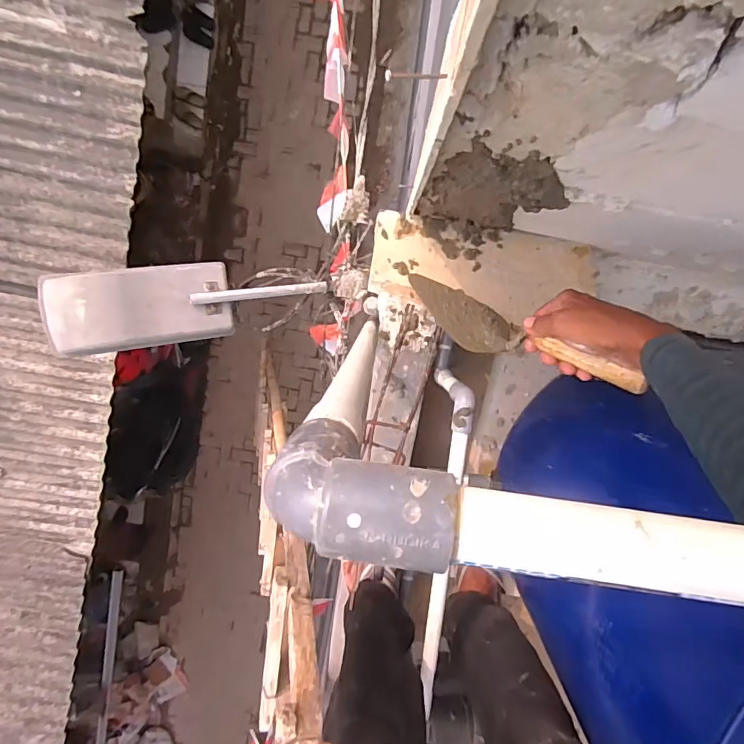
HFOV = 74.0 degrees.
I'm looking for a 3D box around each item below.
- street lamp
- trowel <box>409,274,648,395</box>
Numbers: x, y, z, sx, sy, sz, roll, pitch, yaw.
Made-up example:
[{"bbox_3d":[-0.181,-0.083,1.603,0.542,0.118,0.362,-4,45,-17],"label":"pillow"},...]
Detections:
[{"bbox_3d":[-0.320,-0.127,0.910,0.497,0.064,0.143,-10,99,-24],"label":"street lamp"},{"bbox_3d":[0.168,-0.043,0.601,0.298,0.072,0.064,30,100,35],"label":"trowel"}]

